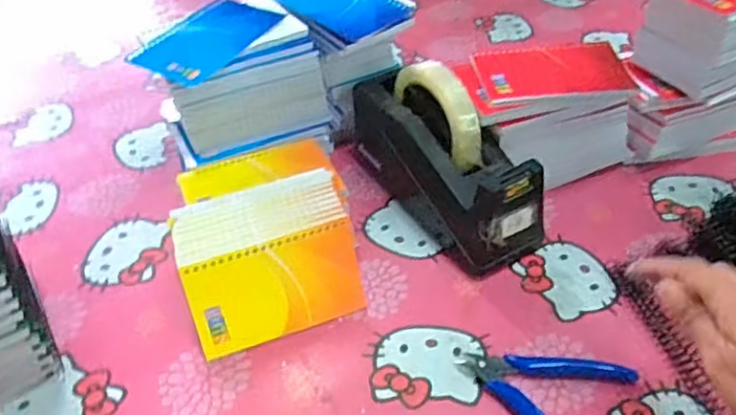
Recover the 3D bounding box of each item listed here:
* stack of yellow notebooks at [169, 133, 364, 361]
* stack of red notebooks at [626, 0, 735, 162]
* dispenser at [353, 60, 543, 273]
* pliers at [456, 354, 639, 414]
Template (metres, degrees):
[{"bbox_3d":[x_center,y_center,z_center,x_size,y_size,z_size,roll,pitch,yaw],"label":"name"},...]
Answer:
[{"bbox_3d":[-0.086,0.020,0.527,0.140,0.078,0.163,-16,43,-13],"label":"stack of yellow notebooks"},{"bbox_3d":[0.323,-0.132,0.602,0.159,0.173,0.085,-22,45,-19],"label":"stack of red notebooks"},{"bbox_3d":[0.062,-0.048,0.560,0.075,0.127,0.203,-27,47,-24],"label":"dispenser"},{"bbox_3d":[0.122,0.130,0.443,0.114,0.011,0.083,17,46,22],"label":"pliers"}]

